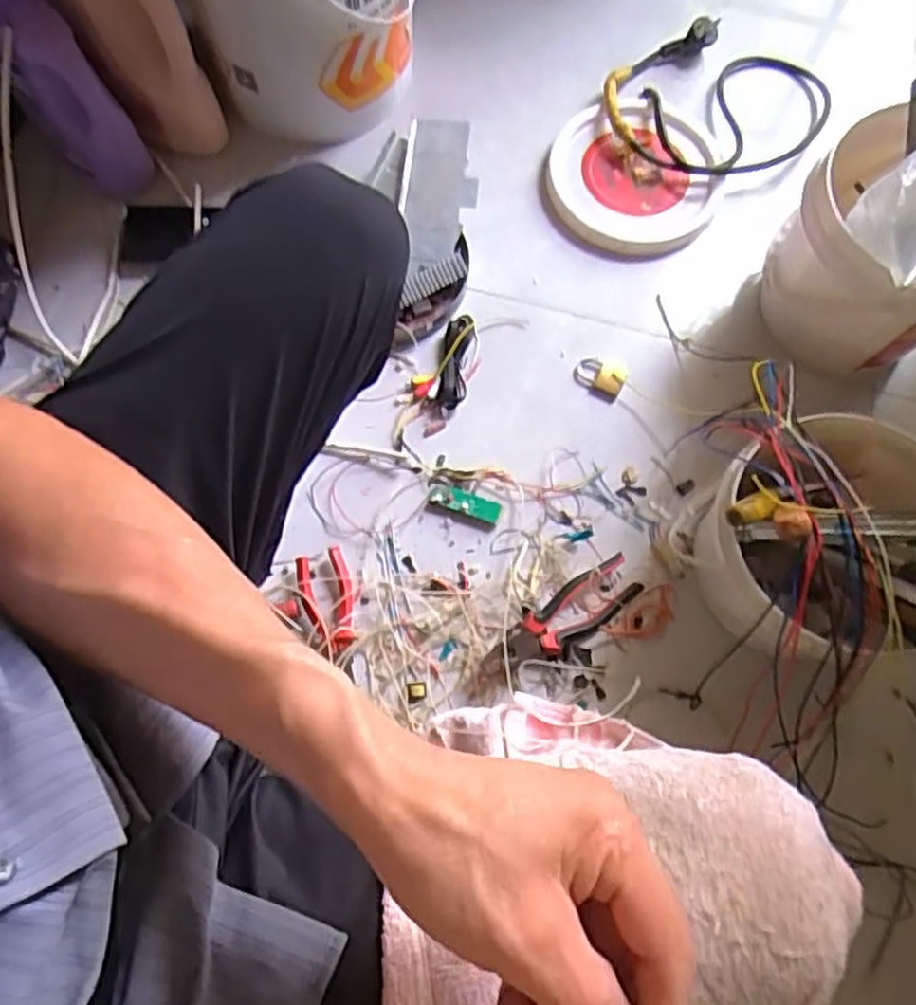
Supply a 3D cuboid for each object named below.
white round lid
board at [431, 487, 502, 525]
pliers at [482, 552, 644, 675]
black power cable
[{"bbox_3d":[0.238,-0.447,1.021,0.229,0.040,0.239,-25,73,-7],"label":"white round lid"},{"bbox_3d":[0.009,0.003,0.867,0.080,0.010,0.025,17,73,7],"label":"board"},{"bbox_3d":[0.113,0.128,0.812,0.189,0.020,0.057,-34,74,-10],"label":"pliers"},{"bbox_3d":[0.361,-0.558,1.052,0.311,0.048,0.254,11,72,5],"label":"black power cable"}]

